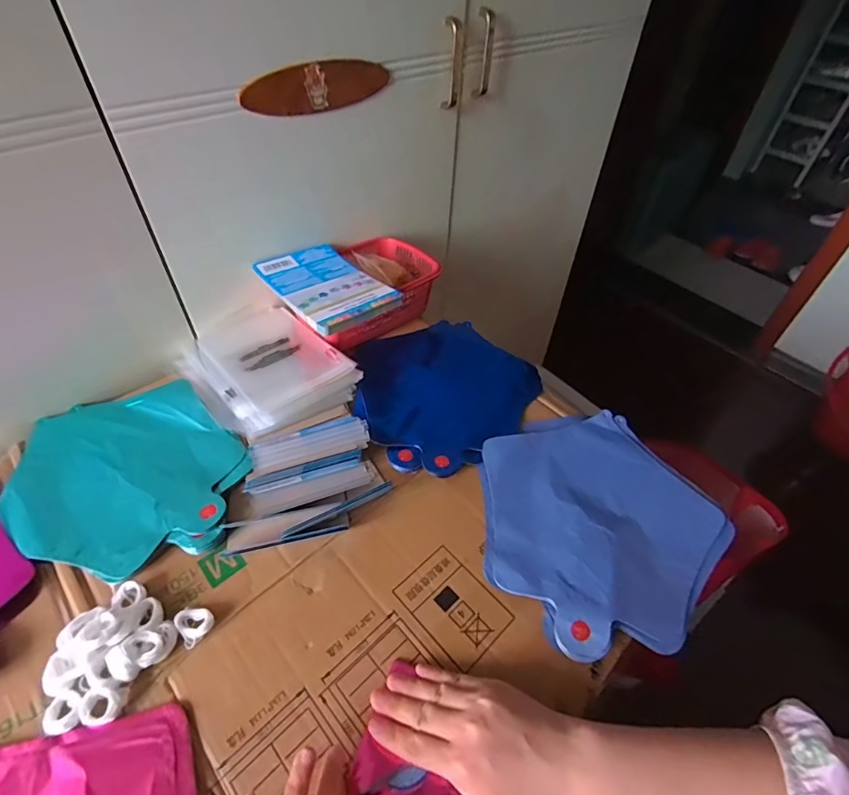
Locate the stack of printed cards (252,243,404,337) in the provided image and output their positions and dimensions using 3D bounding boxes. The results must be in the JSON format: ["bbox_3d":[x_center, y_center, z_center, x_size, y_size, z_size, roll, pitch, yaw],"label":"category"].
[{"bbox_3d":[-0.124,-0.146,0.590,0.119,0.022,0.180,-28,55,-26],"label":"stack of printed cards"}]

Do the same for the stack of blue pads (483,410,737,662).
[{"bbox_3d":[0.167,0.116,0.470,0.239,0.016,0.227,-32,58,-29],"label":"stack of blue pads"}]

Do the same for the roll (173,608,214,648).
[{"bbox_3d":[-0.188,0.186,0.385,0.026,0.010,0.028,2,48,-2],"label":"roll"}]

